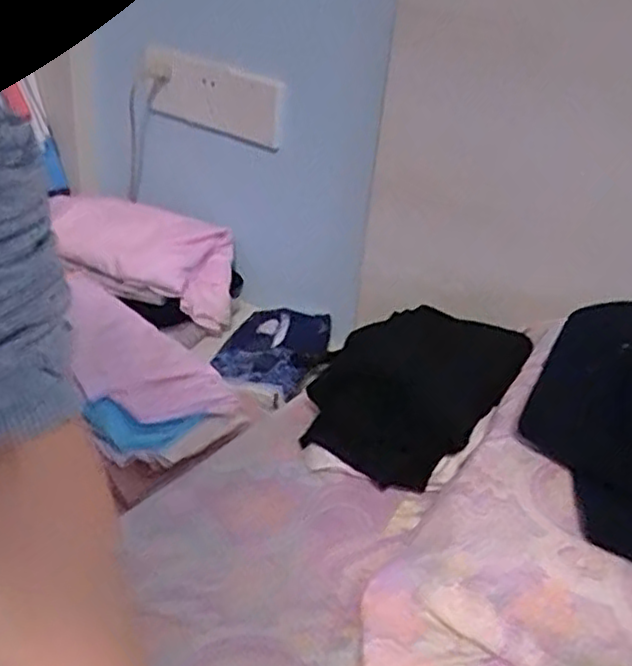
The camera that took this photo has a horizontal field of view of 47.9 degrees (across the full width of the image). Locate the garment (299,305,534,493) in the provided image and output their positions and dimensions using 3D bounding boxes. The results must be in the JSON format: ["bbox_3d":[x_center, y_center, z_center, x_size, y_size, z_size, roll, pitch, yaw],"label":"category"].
[{"bbox_3d":[0.090,0.040,0.671,0.164,0.046,0.211,28,56,28],"label":"garment"}]

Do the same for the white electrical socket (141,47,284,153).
[{"bbox_3d":[-0.140,-0.312,0.947,0.233,0.091,0.012,23,35,27],"label":"white electrical socket"}]

